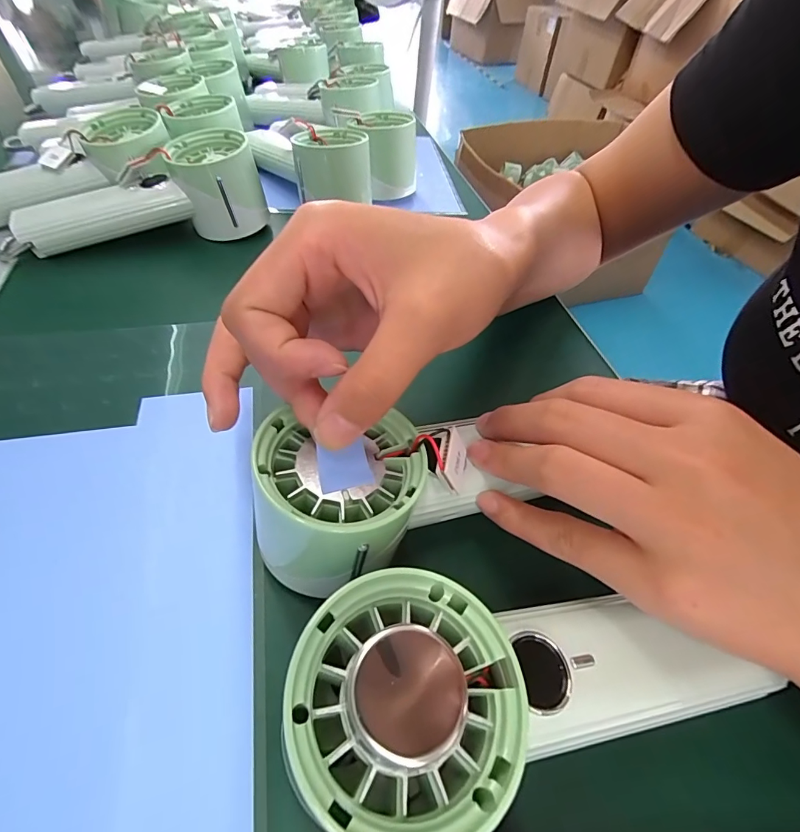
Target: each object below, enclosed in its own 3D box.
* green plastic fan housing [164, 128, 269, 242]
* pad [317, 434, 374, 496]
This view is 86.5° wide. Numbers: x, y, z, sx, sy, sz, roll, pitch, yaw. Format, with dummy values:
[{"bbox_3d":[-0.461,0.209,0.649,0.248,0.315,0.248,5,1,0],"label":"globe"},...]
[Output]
[{"bbox_3d":[-0.145,-0.185,0.343,0.064,0.059,0.061,-15,53,-15],"label":"green plastic fan housing"},{"bbox_3d":[-0.021,0.018,0.158,0.019,0.004,0.018,-10,69,-23],"label":"pad"}]

